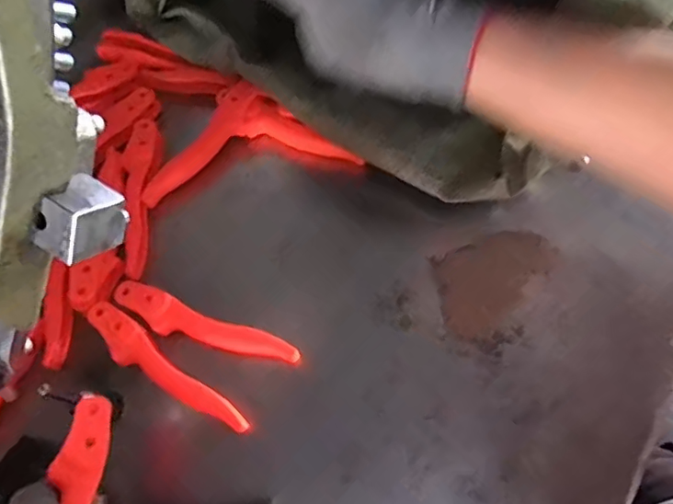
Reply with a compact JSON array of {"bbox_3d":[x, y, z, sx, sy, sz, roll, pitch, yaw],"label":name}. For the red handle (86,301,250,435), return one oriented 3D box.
[{"bbox_3d":[-0.112,0.078,0.351,0.128,0.012,0.024,36,74,13],"label":"red handle"}]

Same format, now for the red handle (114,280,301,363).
[{"bbox_3d":[-0.089,0.052,0.364,0.129,0.017,0.024,20,71,8],"label":"red handle"}]

